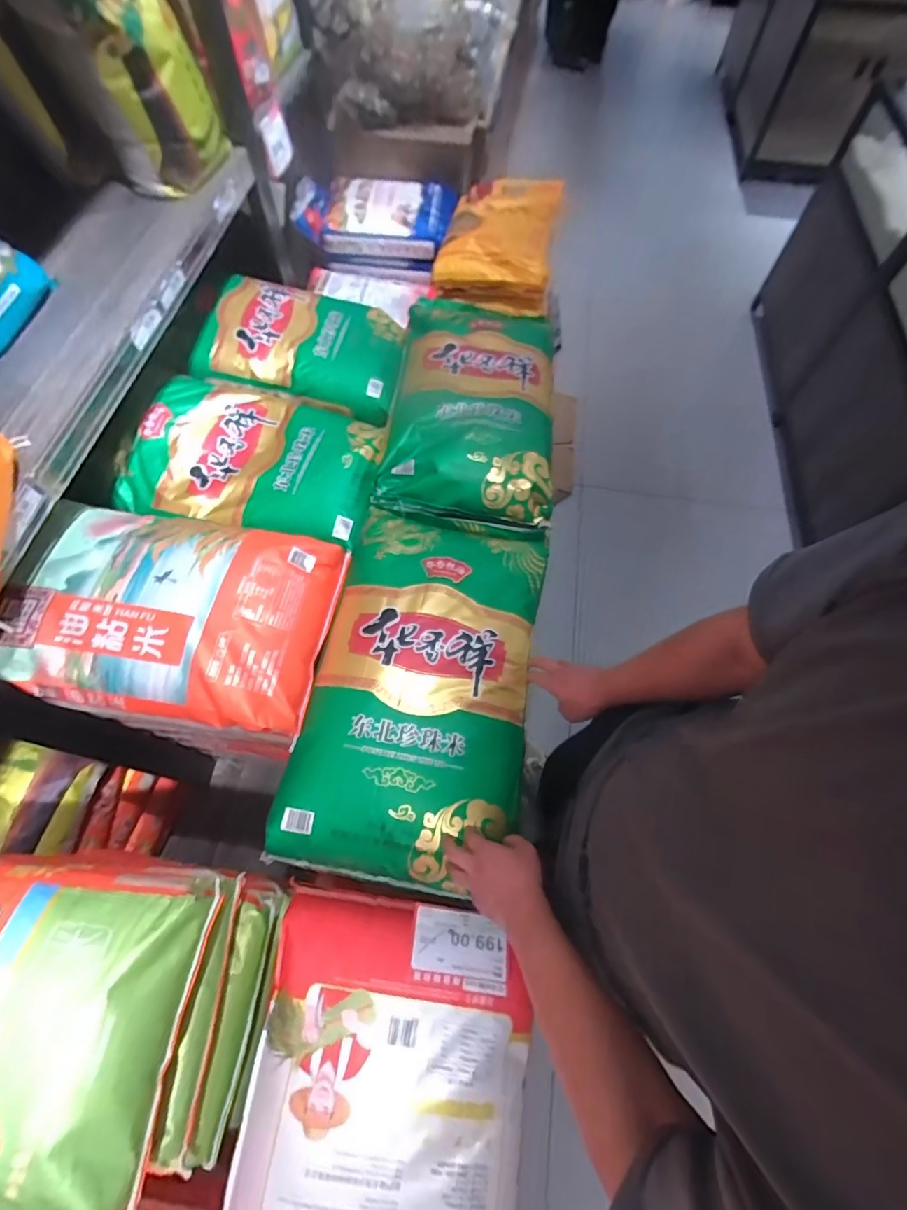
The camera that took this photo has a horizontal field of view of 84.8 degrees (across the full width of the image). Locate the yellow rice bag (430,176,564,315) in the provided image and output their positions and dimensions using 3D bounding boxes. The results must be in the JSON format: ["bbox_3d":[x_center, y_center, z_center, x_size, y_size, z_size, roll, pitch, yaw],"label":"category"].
[{"bbox_3d":[0.130,-1.013,1.346,0.283,0.092,0.545,9,64,4],"label":"yellow rice bag"}]

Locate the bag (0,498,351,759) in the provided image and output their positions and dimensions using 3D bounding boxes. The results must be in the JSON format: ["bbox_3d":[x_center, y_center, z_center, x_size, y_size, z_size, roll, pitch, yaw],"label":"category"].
[{"bbox_3d":[-0.469,0.014,0.816,0.478,0.110,0.372,8,64,3],"label":"bag"}]

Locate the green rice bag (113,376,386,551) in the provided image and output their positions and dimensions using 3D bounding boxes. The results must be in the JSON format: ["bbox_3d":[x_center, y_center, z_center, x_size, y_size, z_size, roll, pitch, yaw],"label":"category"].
[{"bbox_3d":[-0.402,-0.319,1.040,0.486,0.078,0.342,10,64,4],"label":"green rice bag"}]

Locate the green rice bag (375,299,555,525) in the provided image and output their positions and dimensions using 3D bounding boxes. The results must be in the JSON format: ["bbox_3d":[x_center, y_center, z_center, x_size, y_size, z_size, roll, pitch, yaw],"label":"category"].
[{"bbox_3d":[0.049,-0.481,1.085,0.342,0.093,0.604,5,64,2],"label":"green rice bag"}]

